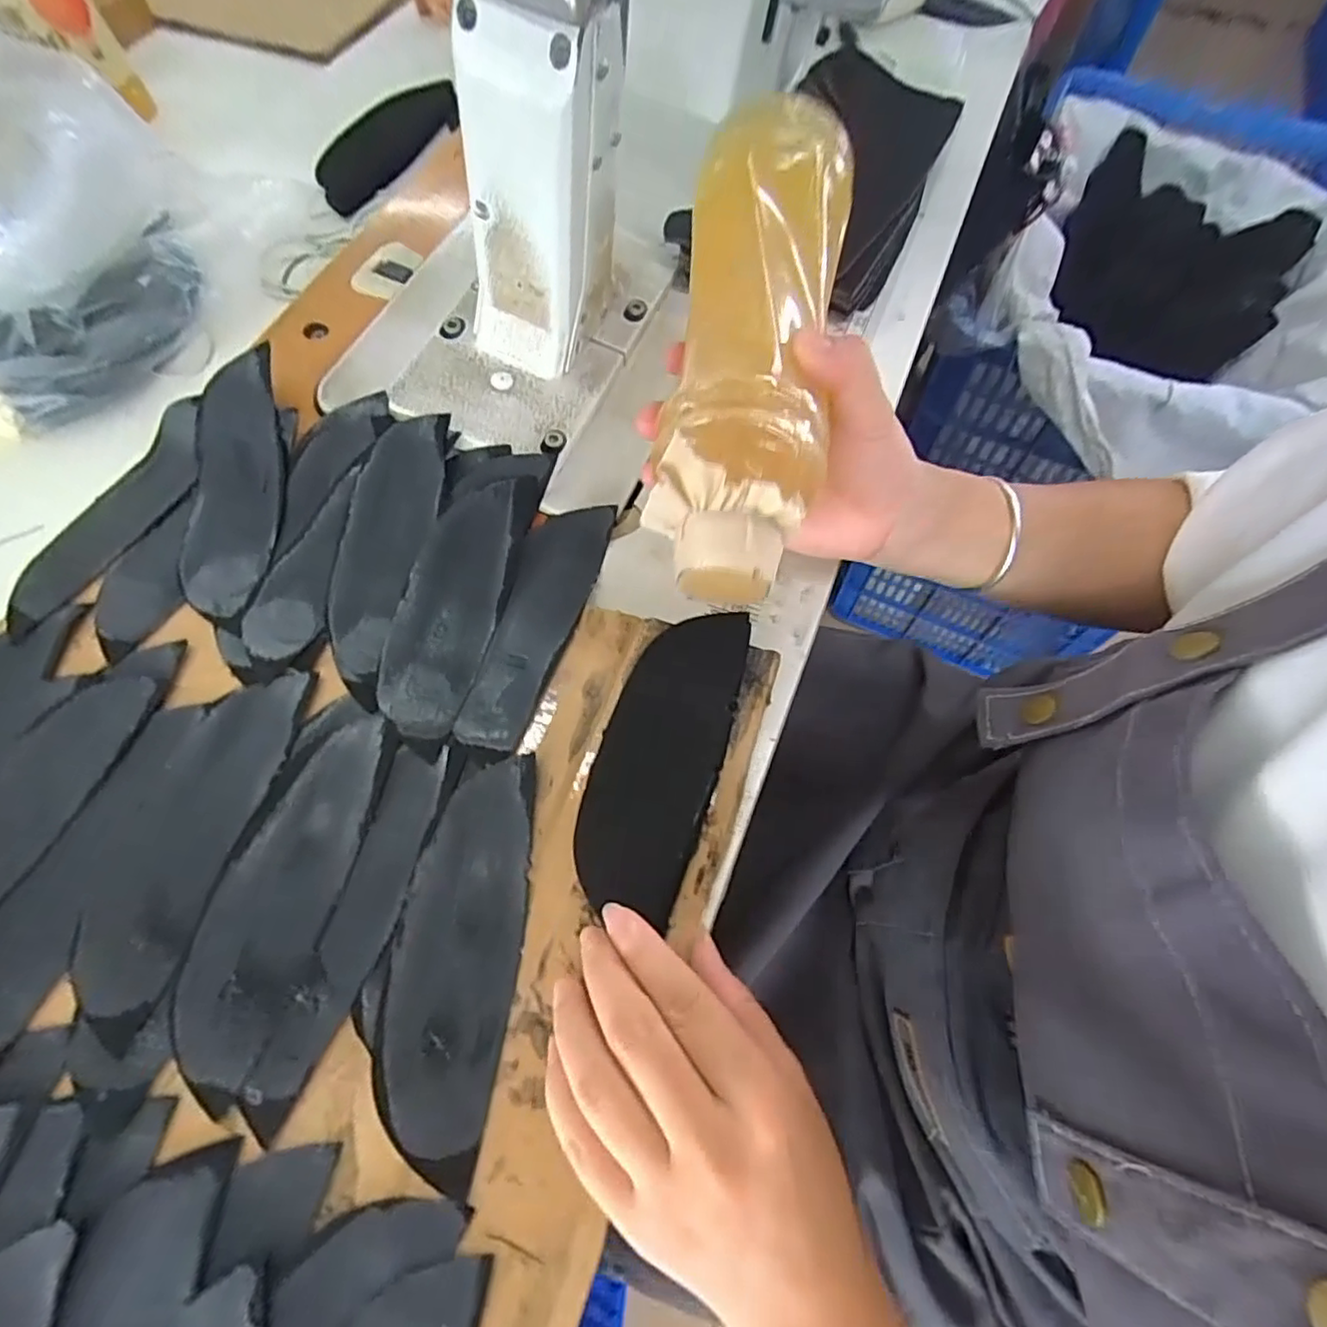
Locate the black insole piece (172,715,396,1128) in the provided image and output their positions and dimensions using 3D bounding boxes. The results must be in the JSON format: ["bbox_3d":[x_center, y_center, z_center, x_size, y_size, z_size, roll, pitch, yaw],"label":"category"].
[{"bbox_3d":[-0.151,0.087,0.259,0.045,0.004,0.142,15,66,8],"label":"black insole piece"}]

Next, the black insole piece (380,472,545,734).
[{"bbox_3d":[-0.101,-0.034,0.316,0.045,0.005,0.140,10,65,5],"label":"black insole piece"}]

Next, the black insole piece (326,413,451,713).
[{"bbox_3d":[-0.140,-0.058,0.319,0.042,0.009,0.154,8,65,4],"label":"black insole piece"}]

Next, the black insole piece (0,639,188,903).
[{"bbox_3d":[-0.267,0.057,0.271,0.049,0.007,0.159,20,67,10],"label":"black insole piece"}]

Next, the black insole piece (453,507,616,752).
[{"bbox_3d":[-0.061,-0.023,0.316,0.044,0.004,0.135,15,63,0],"label":"black insole piece"}]

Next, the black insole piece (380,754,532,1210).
[{"bbox_3d":[-0.079,0.108,0.253,0.047,0.006,0.144,7,65,4],"label":"black insole piece"}]

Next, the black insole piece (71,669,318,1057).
[{"bbox_3d":[-0.198,0.068,0.269,0.053,0.004,0.145,13,64,2],"label":"black insole piece"}]

